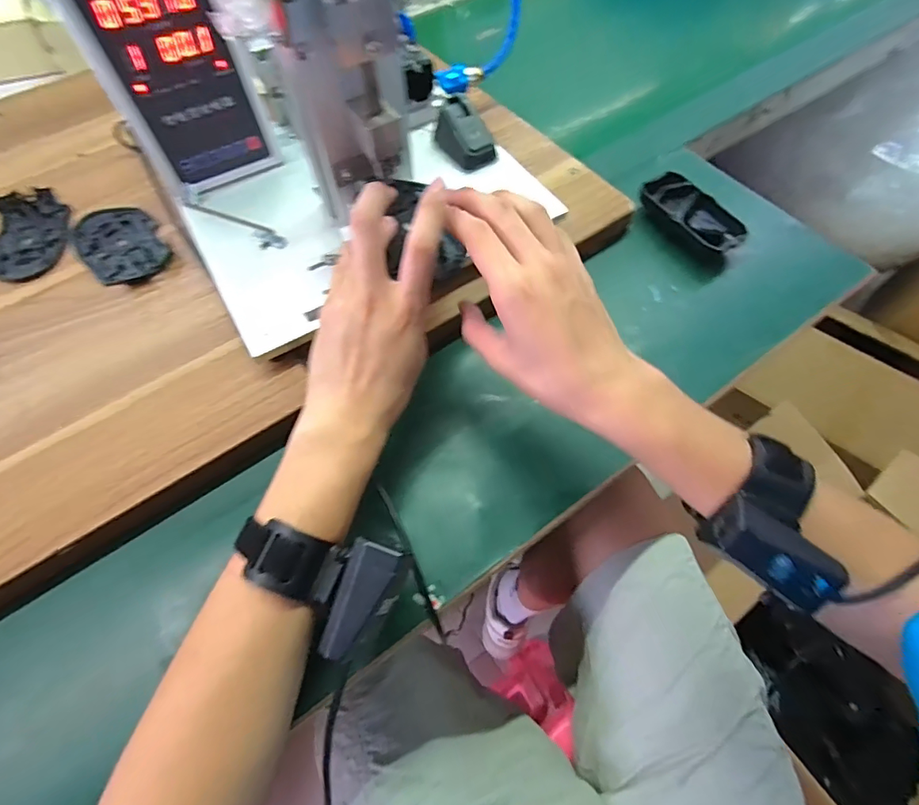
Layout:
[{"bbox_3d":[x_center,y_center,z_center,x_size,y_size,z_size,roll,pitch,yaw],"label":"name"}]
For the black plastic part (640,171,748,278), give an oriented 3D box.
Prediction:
[{"bbox_3d":[0.233,-0.182,0.484,0.056,0.028,0.111,-28,66,-14],"label":"black plastic part"}]

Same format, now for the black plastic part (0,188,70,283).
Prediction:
[{"bbox_3d":[-0.416,-0.162,0.463,0.069,0.010,0.115,-11,64,-8],"label":"black plastic part"}]

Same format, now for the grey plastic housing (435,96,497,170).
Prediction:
[{"bbox_3d":[0.005,-0.259,0.465,0.040,0.036,0.062,-37,68,-17],"label":"grey plastic housing"}]

